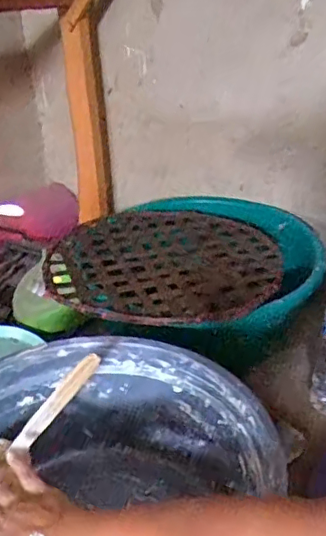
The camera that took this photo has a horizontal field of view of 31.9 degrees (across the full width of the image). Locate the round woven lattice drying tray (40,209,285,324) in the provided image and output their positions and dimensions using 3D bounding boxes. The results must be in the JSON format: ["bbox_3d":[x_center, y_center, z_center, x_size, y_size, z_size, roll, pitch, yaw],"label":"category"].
[{"bbox_3d":[0.002,-0.010,0.953,0.378,0.050,0.352,2,30,11],"label":"round woven lattice drying tray"}]

